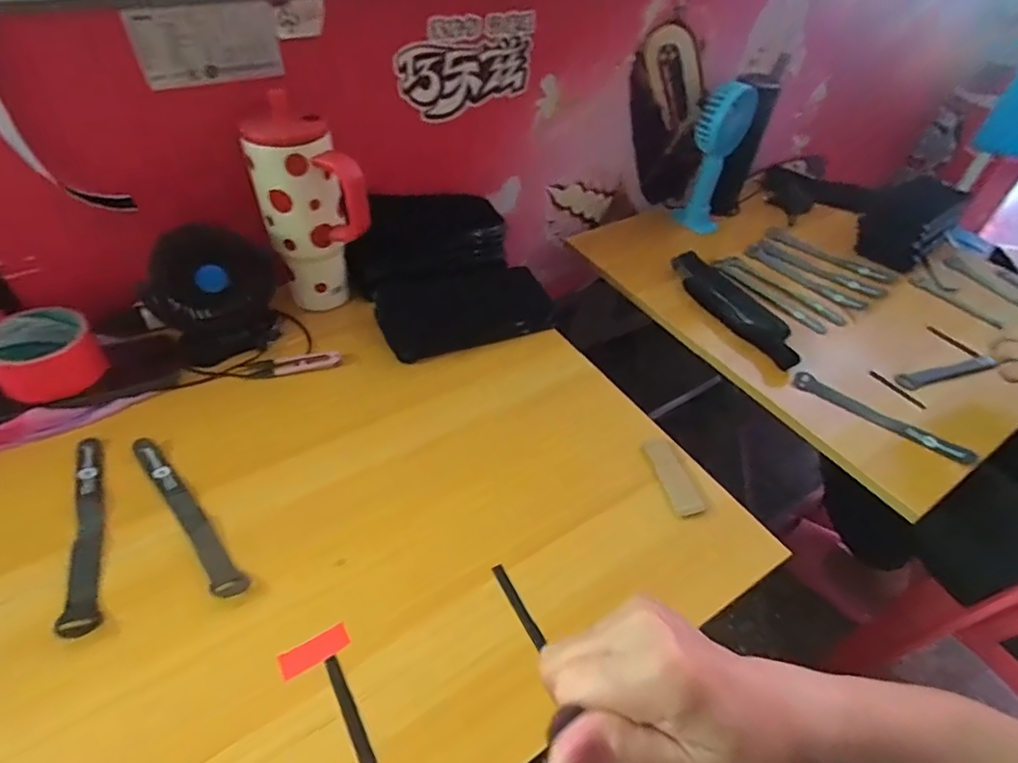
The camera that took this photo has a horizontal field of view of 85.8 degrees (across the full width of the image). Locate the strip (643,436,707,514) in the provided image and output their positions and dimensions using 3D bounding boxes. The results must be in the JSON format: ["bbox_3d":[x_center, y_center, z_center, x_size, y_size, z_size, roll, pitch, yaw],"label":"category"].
[{"bbox_3d":[0.155,0.087,0.516,0.028,0.005,0.082,-7,48,-12],"label":"strip"}]

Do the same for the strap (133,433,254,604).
[{"bbox_3d":[-0.279,0.112,0.471,0.024,0.005,0.194,-34,58,-32],"label":"strap"}]

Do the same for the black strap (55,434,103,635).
[{"bbox_3d":[-0.350,0.118,0.450,0.024,0.010,0.192,-18,51,-21],"label":"black strap"}]

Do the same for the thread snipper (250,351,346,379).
[{"bbox_3d":[-0.232,-0.018,0.600,0.093,0.005,0.028,-11,49,-16],"label":"thread snipper"}]

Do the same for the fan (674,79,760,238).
[{"bbox_3d":[0.318,-0.337,0.862,0.078,0.240,0.093,19,47,12],"label":"fan"}]

